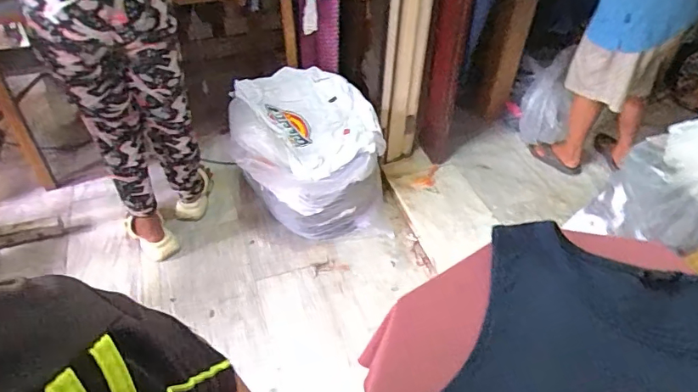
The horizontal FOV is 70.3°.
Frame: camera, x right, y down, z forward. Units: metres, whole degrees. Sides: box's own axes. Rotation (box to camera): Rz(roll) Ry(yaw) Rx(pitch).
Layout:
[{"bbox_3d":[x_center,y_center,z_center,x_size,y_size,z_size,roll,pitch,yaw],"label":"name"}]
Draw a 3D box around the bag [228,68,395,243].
[{"bbox_3d":[-0.146,-0.145,1.857,0.522,0.417,0.554,-6,43,-8],"label":"bag"}]

